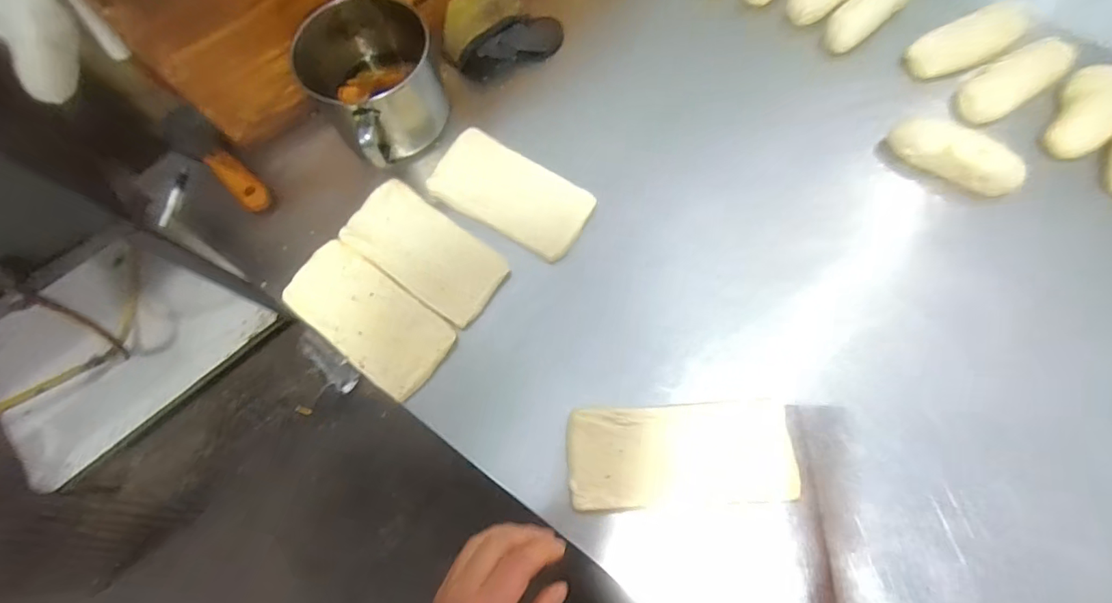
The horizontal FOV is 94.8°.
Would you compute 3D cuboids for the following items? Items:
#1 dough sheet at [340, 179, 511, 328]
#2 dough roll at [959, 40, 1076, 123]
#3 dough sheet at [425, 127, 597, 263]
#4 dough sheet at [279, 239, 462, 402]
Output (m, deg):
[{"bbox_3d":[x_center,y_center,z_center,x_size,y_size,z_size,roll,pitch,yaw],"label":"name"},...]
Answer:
[{"bbox_3d":[-0.140,-0.055,0.540,0.180,0.013,0.086,38,77,15],"label":"dough sheet"},{"bbox_3d":[0.513,-0.249,0.571,0.147,0.028,0.052,-31,71,-7],"label":"dough roll"},{"bbox_3d":[-0.049,-0.120,0.565,0.176,0.014,0.097,30,75,13],"label":"dough sheet"},{"bbox_3d":[-0.194,0.015,0.524,0.179,0.010,0.087,36,77,15],"label":"dough sheet"}]

